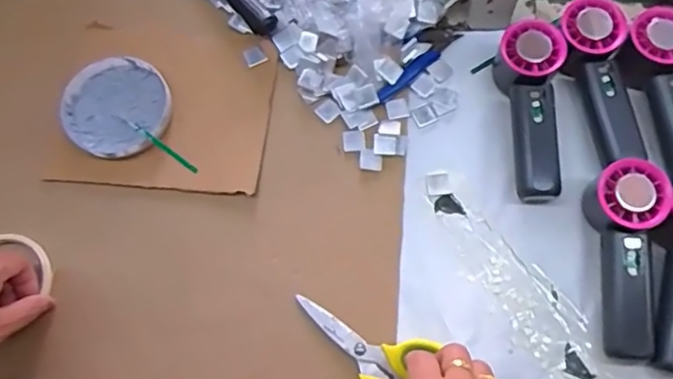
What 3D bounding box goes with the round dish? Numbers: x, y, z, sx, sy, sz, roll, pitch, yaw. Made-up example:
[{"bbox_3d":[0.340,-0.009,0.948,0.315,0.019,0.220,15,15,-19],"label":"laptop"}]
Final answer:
[{"bbox_3d":[-0.210,-0.078,0.575,0.098,0.013,0.104,-1,67,3],"label":"round dish"}]

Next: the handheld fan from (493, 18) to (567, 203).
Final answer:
[{"bbox_3d":[0.177,-0.069,0.548,0.050,0.049,0.158,-2,83,2],"label":"handheld fan"}]

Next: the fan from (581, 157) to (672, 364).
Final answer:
[{"bbox_3d":[0.238,0.057,0.493,0.055,0.037,0.161,2,85,4],"label":"fan"}]

